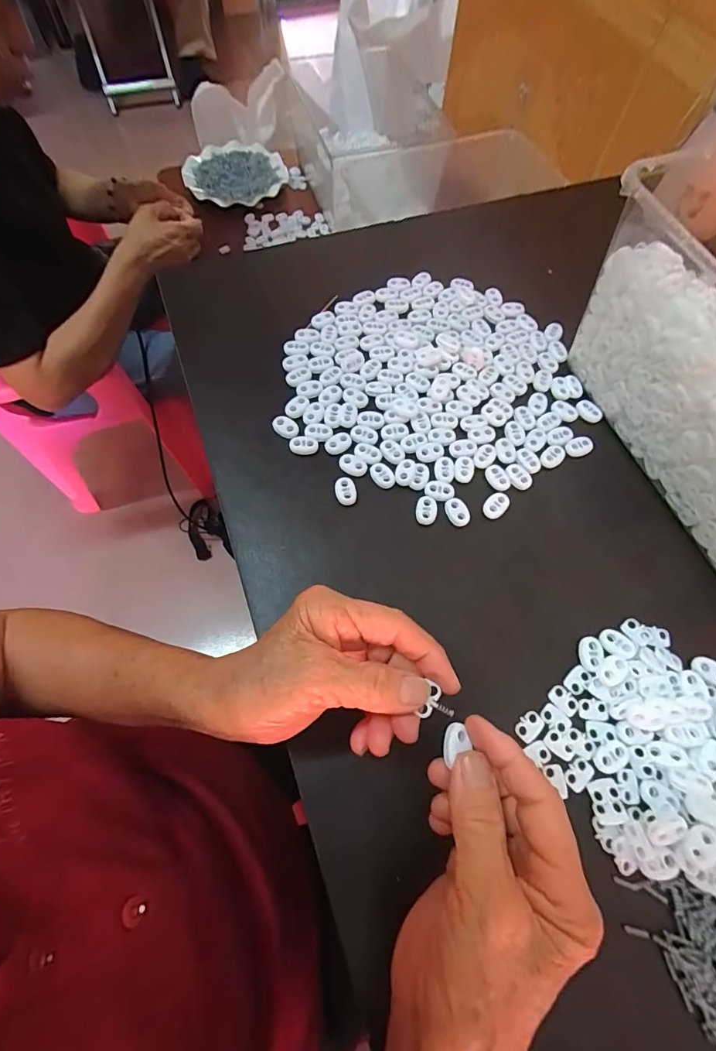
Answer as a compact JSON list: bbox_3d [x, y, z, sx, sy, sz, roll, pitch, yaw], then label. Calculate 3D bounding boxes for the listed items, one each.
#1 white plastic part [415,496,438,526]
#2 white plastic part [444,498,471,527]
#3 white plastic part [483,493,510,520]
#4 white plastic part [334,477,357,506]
[{"bbox_3d":[0.052,-0.012,0.333,0.016,0.004,0.022,4,67,0],"label":"white plastic part"},{"bbox_3d":[0.075,-0.010,0.333,0.016,0.004,0.022,-20,69,-10],"label":"white plastic part"},{"bbox_3d":[0.105,-0.015,0.336,0.023,0.004,0.016,-39,74,-16],"label":"white plastic part"},{"bbox_3d":[-0.009,-0.026,0.338,0.016,0.006,0.021,-13,68,-7],"label":"white plastic part"}]

